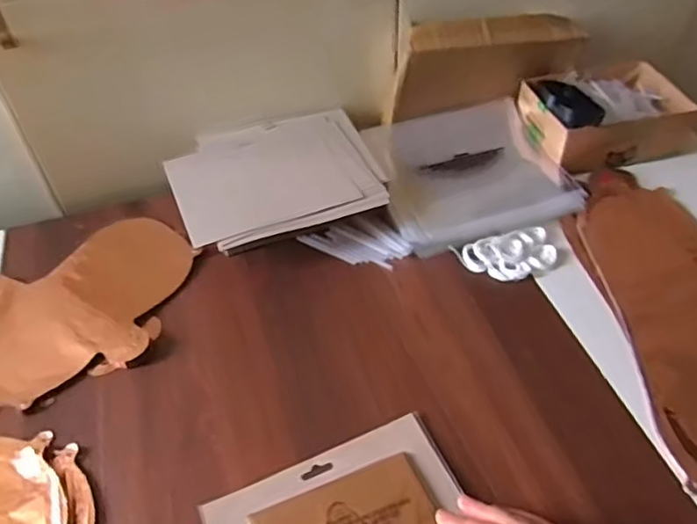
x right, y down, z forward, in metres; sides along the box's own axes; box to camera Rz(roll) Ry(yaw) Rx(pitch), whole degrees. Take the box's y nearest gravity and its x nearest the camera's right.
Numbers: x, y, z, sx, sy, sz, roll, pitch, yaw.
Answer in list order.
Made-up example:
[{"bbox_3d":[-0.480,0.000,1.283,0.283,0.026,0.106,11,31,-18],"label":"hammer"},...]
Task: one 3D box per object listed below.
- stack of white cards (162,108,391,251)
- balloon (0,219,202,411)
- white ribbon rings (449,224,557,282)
[{"bbox_3d":[-0.087,-0.113,0.699,0.231,0.032,0.197,-17,48,-14],"label":"stack of white cards"},{"bbox_3d":[-0.399,0.027,0.646,0.418,0.009,0.243,9,47,9],"label":"balloon"},{"bbox_3d":[0.177,-0.009,0.660,0.098,0.015,0.064,-18,48,-15],"label":"white ribbon rings"}]

